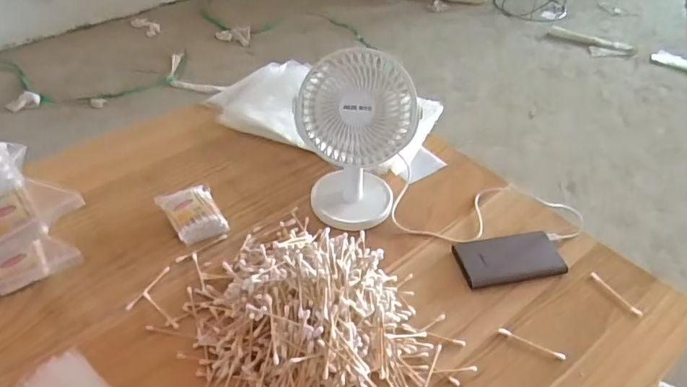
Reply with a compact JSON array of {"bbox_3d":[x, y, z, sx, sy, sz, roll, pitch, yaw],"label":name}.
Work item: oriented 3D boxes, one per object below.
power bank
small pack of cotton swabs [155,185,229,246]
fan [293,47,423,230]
[{"bbox_3d":[0.211,0.083,0.663,0.134,0.014,0.075,-5,43,-10],"label":"power bank"},{"bbox_3d":[-0.197,0.027,0.683,0.069,0.032,0.082,-20,48,-24],"label":"small pack of cotton swabs"},{"bbox_3d":[0.011,-0.068,0.671,0.146,0.205,0.118,1,43,-4],"label":"fan"}]

